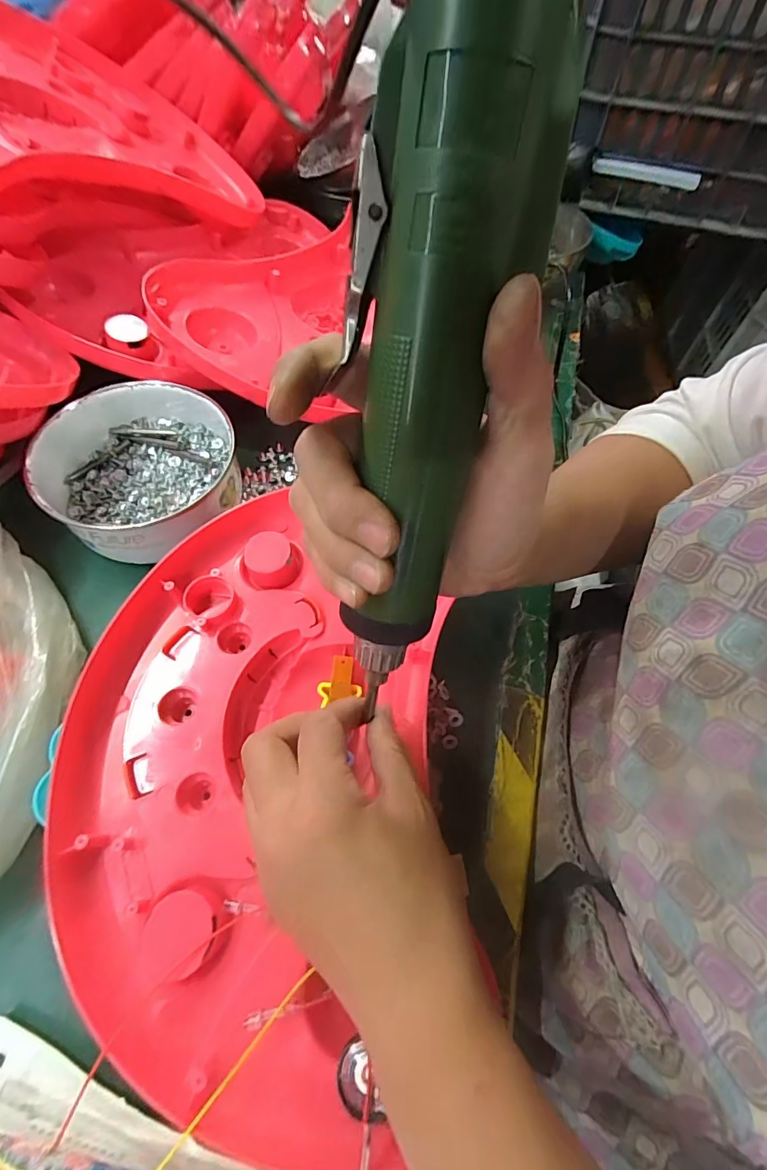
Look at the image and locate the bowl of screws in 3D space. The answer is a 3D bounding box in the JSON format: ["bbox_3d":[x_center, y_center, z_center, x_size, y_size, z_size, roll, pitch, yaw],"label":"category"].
[{"bbox_3d":[-0.186,-0.091,0.359,0.137,0.061,0.127,1,61,-1],"label":"bowl of screws"}]

